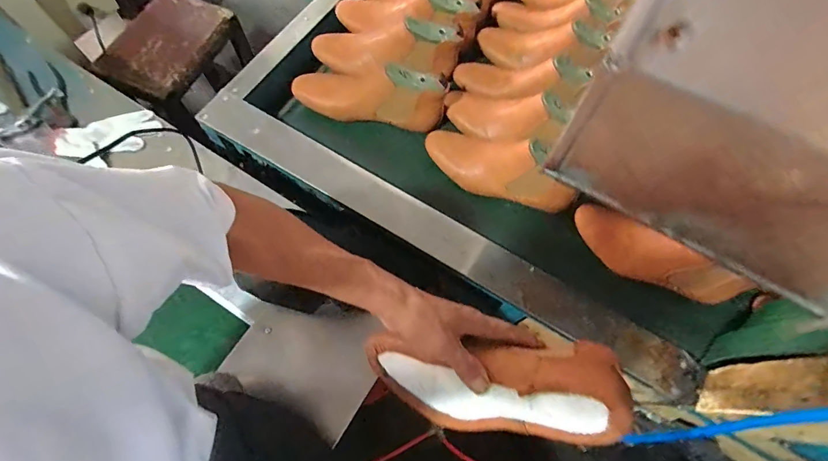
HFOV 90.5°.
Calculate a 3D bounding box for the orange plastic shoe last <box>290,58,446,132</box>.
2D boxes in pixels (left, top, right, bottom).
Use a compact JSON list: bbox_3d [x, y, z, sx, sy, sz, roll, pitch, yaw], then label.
[{"bbox_3d":[-0.088,-0.267,0.766,0.293,0.124,0.079,12,68,3],"label":"orange plastic shoe last"}]

